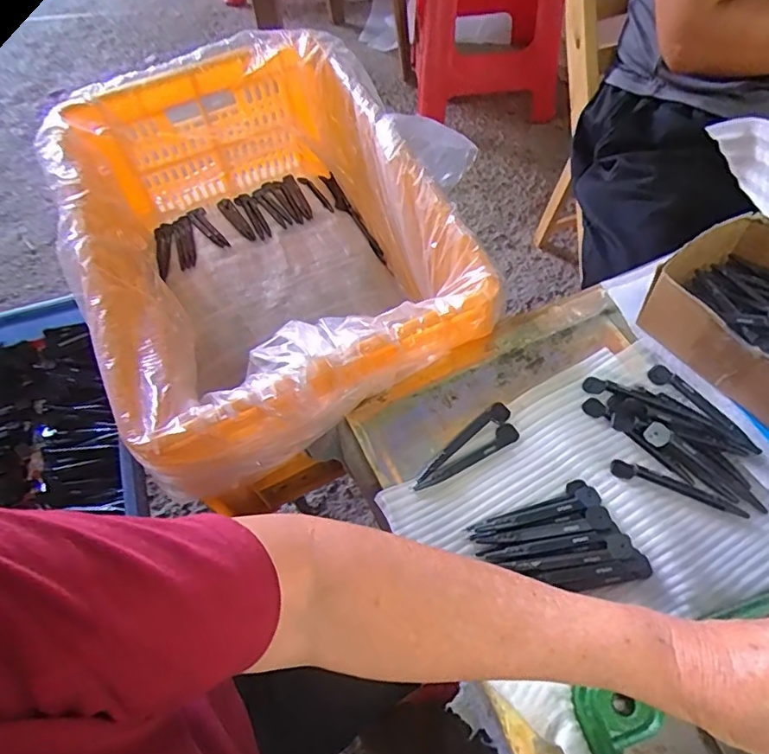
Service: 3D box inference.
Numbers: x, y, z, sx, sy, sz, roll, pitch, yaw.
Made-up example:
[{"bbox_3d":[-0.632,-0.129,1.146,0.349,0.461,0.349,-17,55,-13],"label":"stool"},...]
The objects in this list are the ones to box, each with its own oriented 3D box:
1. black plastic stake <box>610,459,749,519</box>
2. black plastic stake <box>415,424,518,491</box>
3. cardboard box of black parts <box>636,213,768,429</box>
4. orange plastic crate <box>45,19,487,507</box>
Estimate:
[{"bbox_3d":[0.226,0.085,0.426,0.099,0.007,0.016,16,61,13],"label":"black plastic stake"},{"bbox_3d":[0.067,0.066,0.445,0.098,0.008,0.016,-30,61,-14],"label":"black plastic stake"},{"bbox_3d":[0.313,-0.048,0.448,0.128,0.062,0.159,-33,62,-15],"label":"cardboard box of black parts"},{"bbox_3d":[-0.132,-0.137,0.635,0.357,0.219,0.491,-23,61,-9],"label":"orange plastic crate"}]

